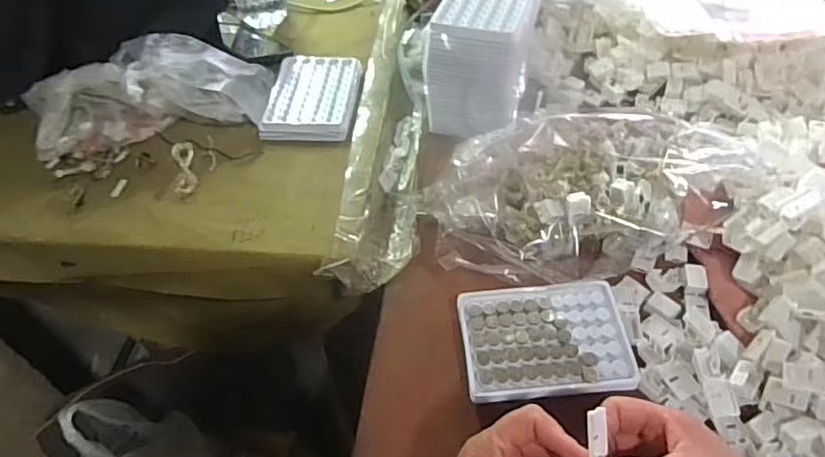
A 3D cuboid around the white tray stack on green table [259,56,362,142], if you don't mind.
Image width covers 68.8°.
[{"bbox_3d":[-0.111,-0.149,0.676,0.094,0.019,0.131,2,50,6],"label":"white tray stack on green table"}]

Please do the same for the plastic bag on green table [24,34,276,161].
[{"bbox_3d":[-0.284,-0.144,0.640,0.254,0.077,0.097,-11,49,-5],"label":"plastic bag on green table"}]

